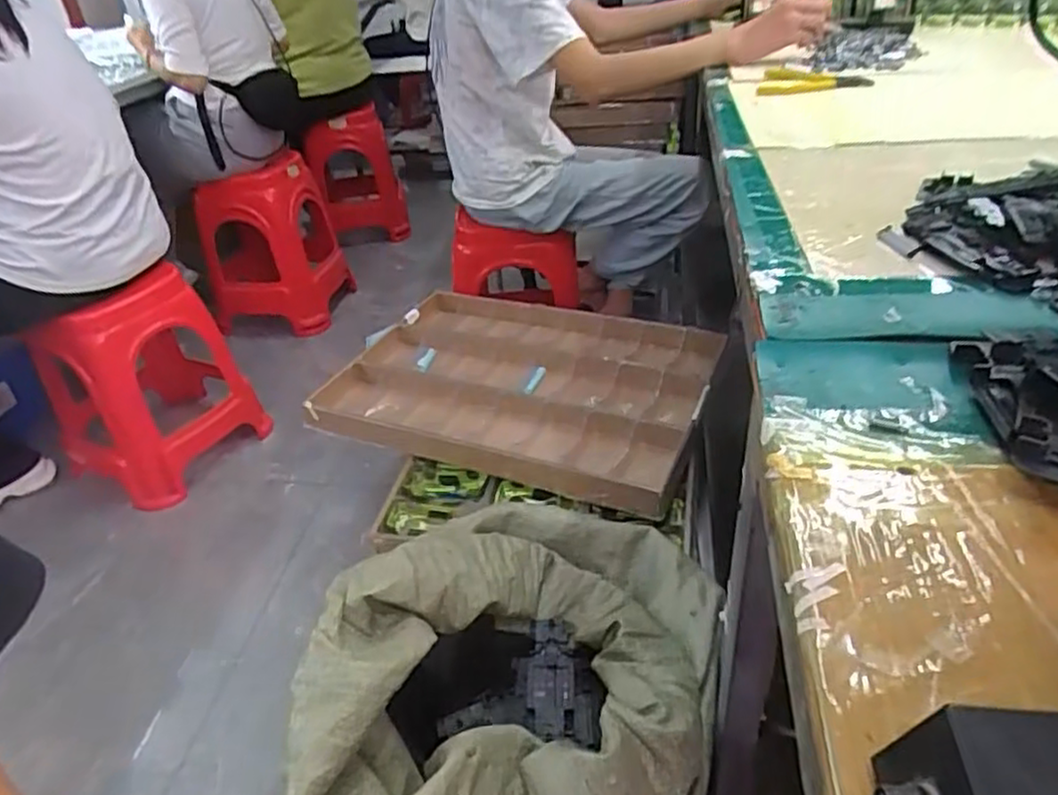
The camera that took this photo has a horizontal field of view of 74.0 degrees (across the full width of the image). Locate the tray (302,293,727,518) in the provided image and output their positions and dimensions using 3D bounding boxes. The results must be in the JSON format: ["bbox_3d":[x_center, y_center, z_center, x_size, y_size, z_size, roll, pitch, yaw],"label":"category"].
[{"bbox_3d":[-0.015,-0.031,1.292,0.662,0.061,0.476,11,38,23],"label":"tray"}]

